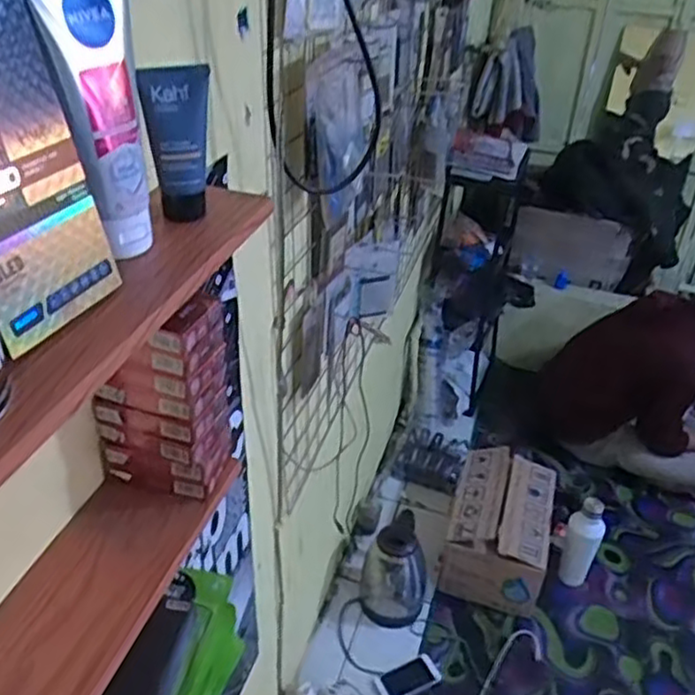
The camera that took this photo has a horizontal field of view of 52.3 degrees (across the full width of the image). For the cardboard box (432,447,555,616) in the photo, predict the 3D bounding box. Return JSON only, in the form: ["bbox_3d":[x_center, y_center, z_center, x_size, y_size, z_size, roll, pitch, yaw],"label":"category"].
[{"bbox_3d":[0.388,0.449,1.805,0.240,0.186,0.348,12,35,13],"label":"cardboard box"}]

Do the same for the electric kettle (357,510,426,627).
[{"bbox_3d":[0.111,0.507,1.667,0.148,0.226,0.180,5,33,0],"label":"electric kettle"}]

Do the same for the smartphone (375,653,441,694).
[{"bbox_3d":[0.131,0.717,1.527,0.134,0.013,0.073,-20,42,-22],"label":"smartphone"}]

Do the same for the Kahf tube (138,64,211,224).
[{"bbox_3d":[-0.127,-0.150,0.526,0.048,0.112,0.026,-12,32,-24],"label":"Kahf tube"}]

